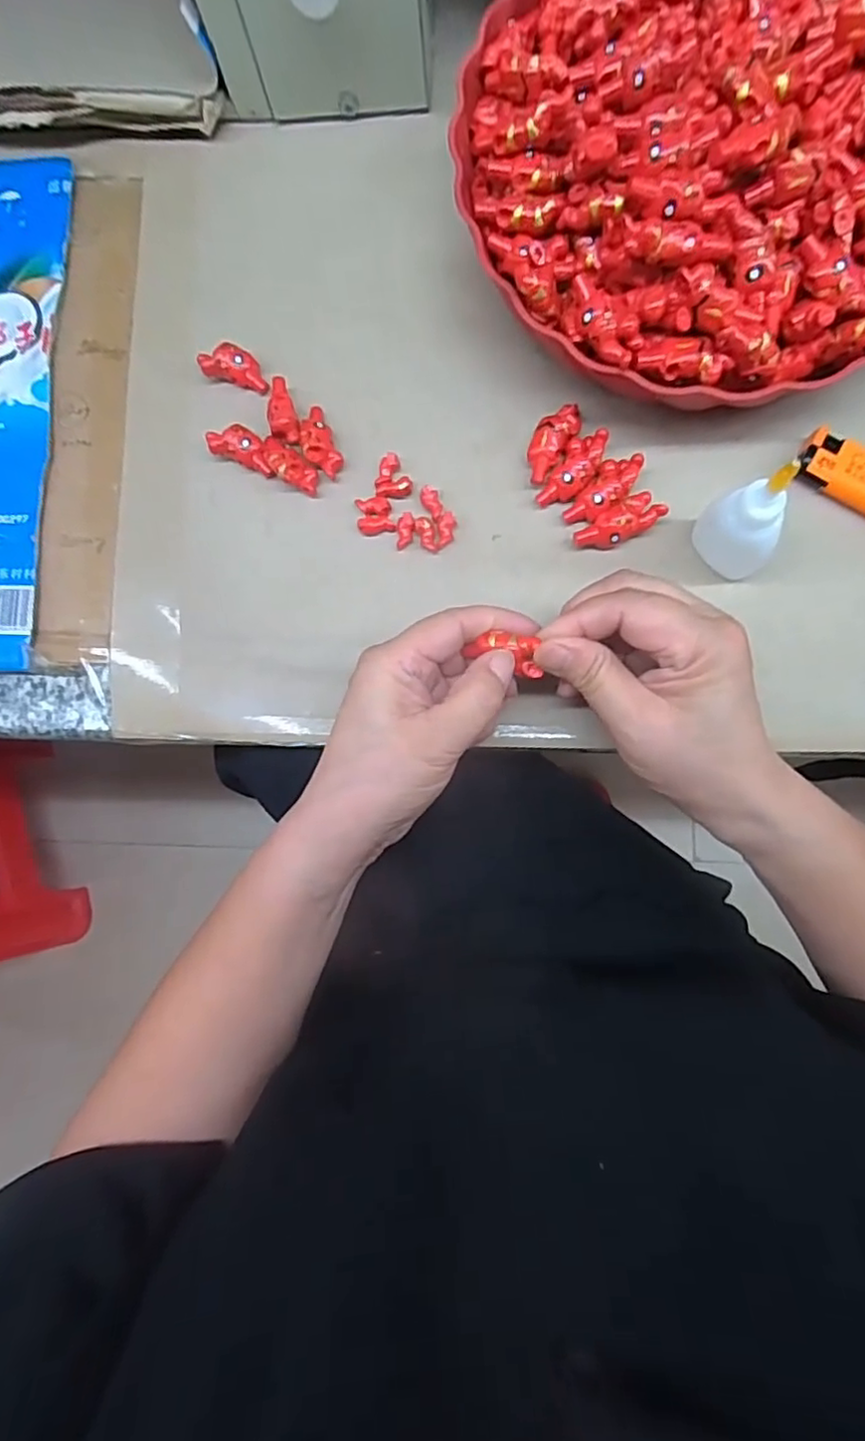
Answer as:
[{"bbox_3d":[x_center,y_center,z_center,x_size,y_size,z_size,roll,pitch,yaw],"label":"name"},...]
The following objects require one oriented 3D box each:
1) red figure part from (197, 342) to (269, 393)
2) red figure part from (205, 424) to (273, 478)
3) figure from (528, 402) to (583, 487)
[{"bbox_3d":[-0.103,-0.187,0.330,0.036,0.013,0.018,18,86,7],"label":"red figure part"},{"bbox_3d":[-0.097,-0.141,0.323,0.039,0.012,0.017,24,87,7],"label":"red figure part"},{"bbox_3d":[0.058,-0.136,0.308,0.018,0.018,0.040,29,88,8],"label":"figure"}]

